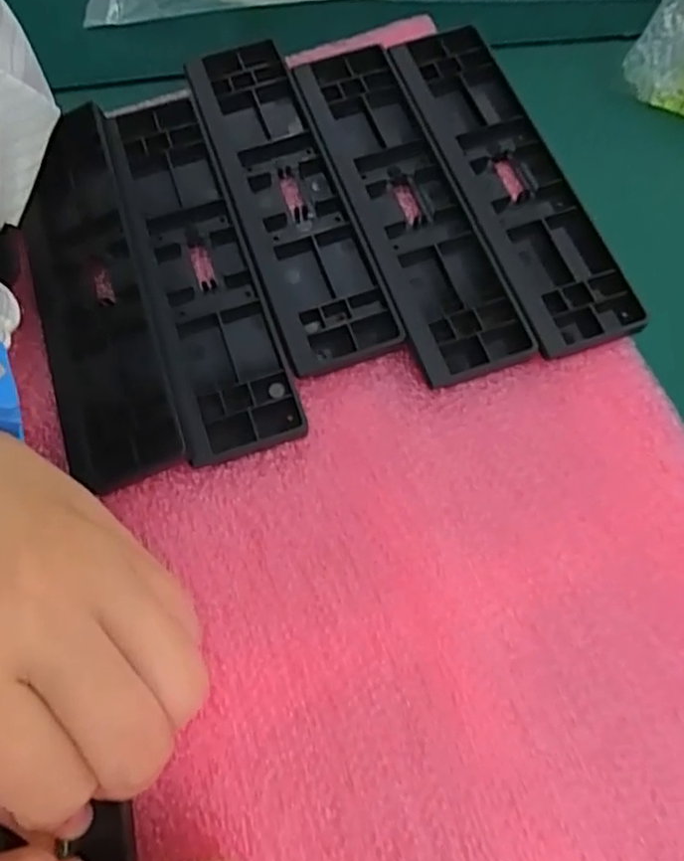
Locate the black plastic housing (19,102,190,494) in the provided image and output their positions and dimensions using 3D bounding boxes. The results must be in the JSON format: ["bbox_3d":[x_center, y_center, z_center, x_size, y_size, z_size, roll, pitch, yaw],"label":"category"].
[{"bbox_3d":[-0.094,-0.052,0.239,0.042,0.013,0.152,-16,70,-6],"label":"black plastic housing"}]

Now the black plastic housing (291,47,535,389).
[{"bbox_3d":[0.023,-0.091,0.255,0.042,0.009,0.158,-18,70,-6],"label":"black plastic housing"}]

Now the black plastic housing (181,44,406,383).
[{"bbox_3d":[-0.023,-0.094,0.256,0.040,0.008,0.153,-18,70,-6],"label":"black plastic housing"}]

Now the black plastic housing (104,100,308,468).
[{"bbox_3d":[-0.057,-0.064,0.244,0.040,0.008,0.158,-19,71,-7],"label":"black plastic housing"}]

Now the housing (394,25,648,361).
[{"bbox_3d":[0.069,-0.102,0.258,0.050,0.010,0.157,-19,71,-7],"label":"housing"}]

